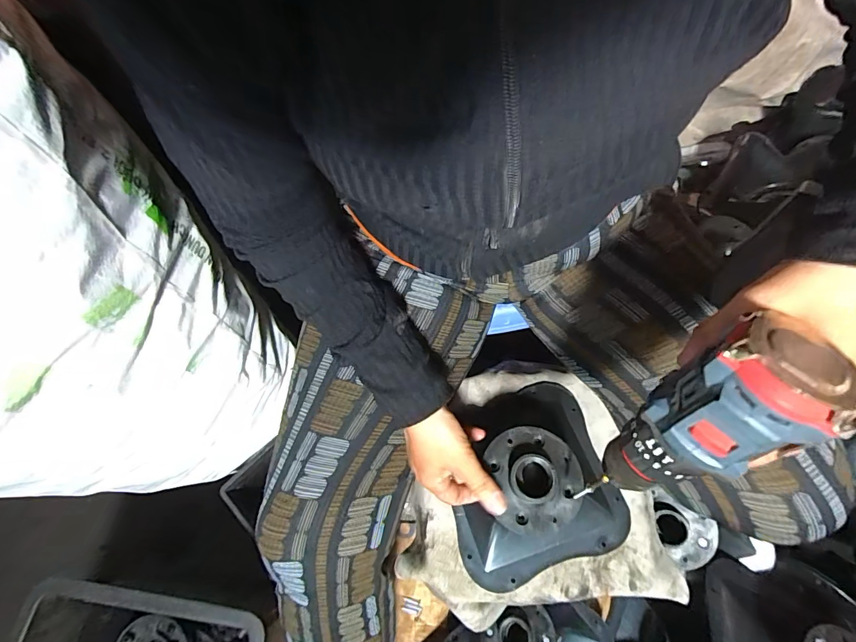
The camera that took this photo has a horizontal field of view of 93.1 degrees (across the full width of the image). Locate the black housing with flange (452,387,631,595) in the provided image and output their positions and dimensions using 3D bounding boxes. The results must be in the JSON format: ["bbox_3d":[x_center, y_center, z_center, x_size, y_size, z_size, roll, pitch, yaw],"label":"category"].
[{"bbox_3d":[0.107,0.165,0.423,0.180,0.091,0.187,-1,66,2],"label":"black housing with flange"}]

